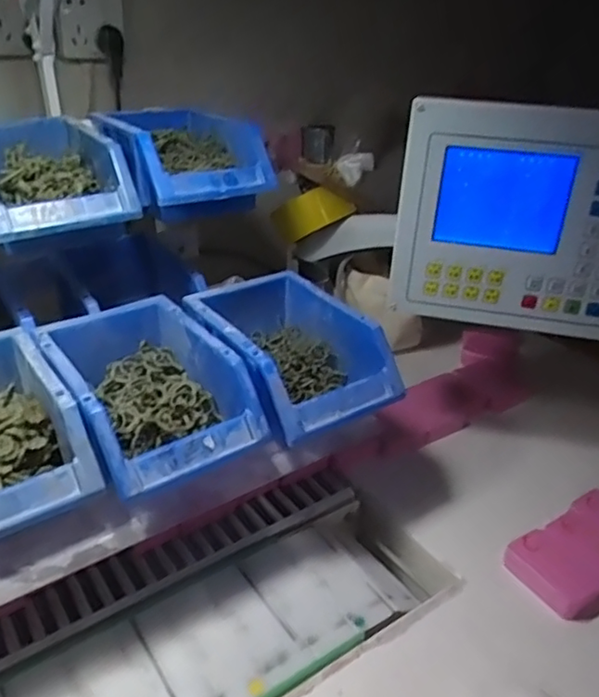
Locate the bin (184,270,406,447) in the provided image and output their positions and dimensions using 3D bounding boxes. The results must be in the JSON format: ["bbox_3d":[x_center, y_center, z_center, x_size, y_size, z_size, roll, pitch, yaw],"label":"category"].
[{"bbox_3d":[-0.014,0.000,0.564,0.123,0.065,0.191,-20,36,-32],"label":"bin"}]

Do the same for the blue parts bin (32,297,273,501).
[{"bbox_3d":[-0.124,0.033,0.501,0.121,0.068,0.183,-20,36,-32],"label":"blue parts bin"}]

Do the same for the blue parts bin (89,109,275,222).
[{"bbox_3d":[-0.126,-0.196,0.639,0.126,0.080,0.207,-17,34,-28],"label":"blue parts bin"}]

